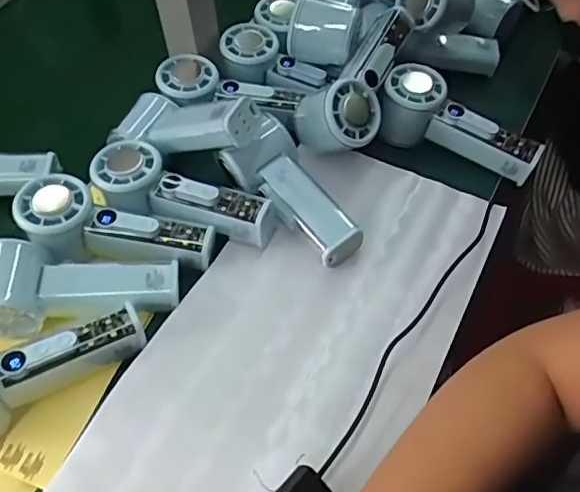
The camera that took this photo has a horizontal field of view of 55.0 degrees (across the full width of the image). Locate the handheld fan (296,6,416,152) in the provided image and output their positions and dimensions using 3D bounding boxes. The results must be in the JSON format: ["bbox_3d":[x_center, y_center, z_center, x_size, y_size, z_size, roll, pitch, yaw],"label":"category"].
[{"bbox_3d":[0.056,-0.155,0.515,0.077,0.060,0.157,15,58,13],"label":"handheld fan"}]

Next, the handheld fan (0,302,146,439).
[{"bbox_3d":[-0.180,0.090,0.392,0.150,0.059,0.053,-19,56,-24],"label":"handheld fan"}]

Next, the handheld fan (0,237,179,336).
[{"bbox_3d":[-0.164,0.032,0.433,0.148,0.049,0.057,1,54,-14],"label":"handheld fan"}]

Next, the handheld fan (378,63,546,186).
[{"bbox_3d":[0.156,-0.112,0.523,0.153,0.056,0.057,28,60,2],"label":"handheld fan"}]

